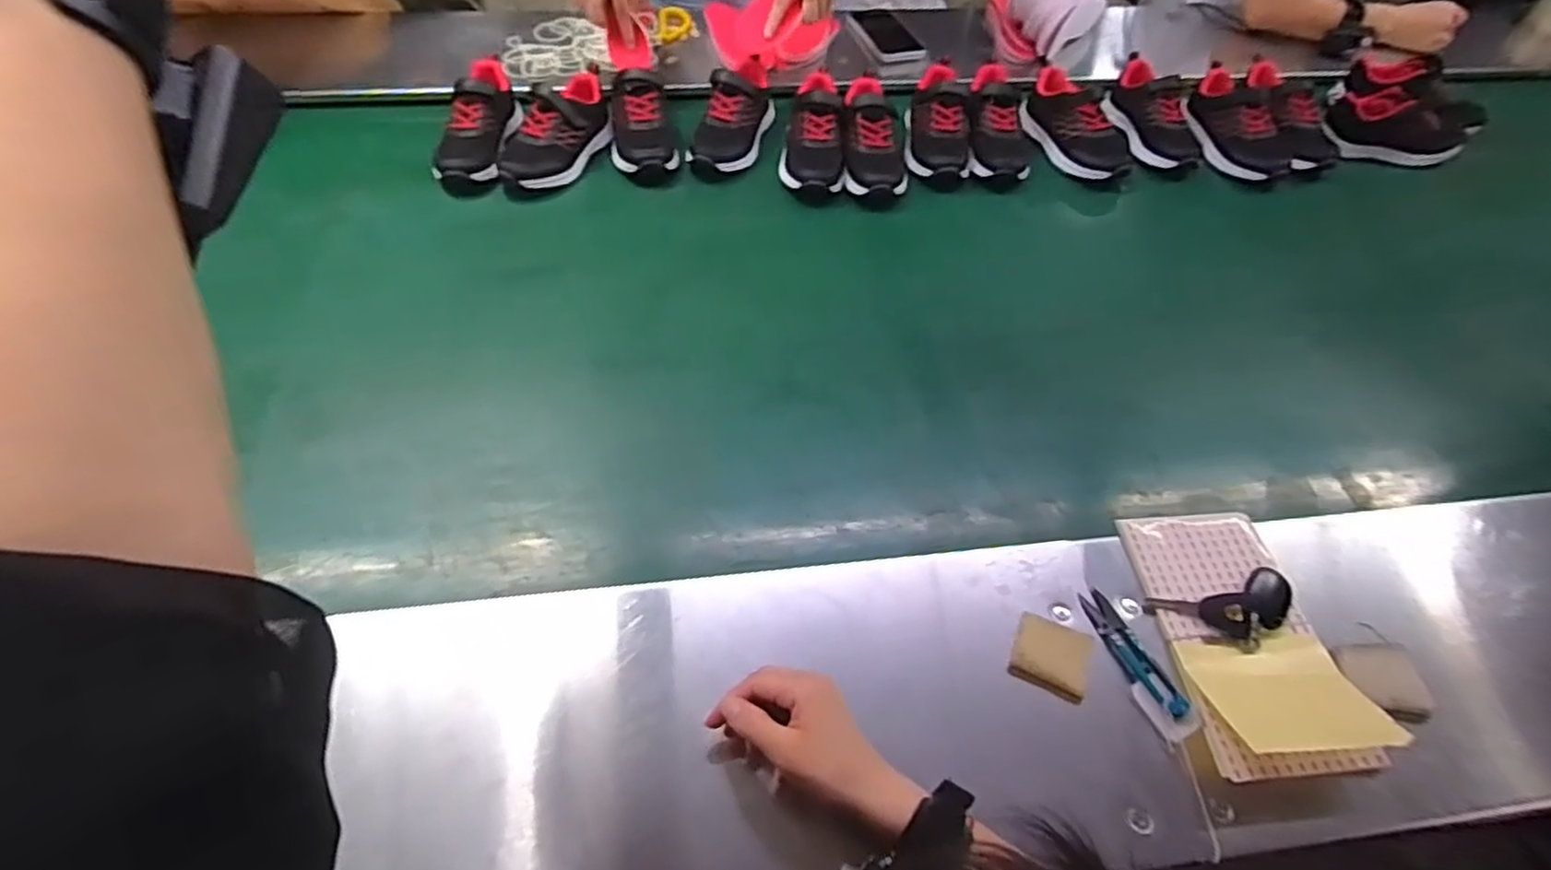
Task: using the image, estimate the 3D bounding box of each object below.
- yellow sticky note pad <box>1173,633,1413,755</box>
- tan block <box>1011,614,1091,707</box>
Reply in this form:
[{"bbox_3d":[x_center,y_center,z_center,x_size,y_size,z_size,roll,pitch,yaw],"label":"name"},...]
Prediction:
[{"bbox_3d":[0.383,0.193,0.532,0.116,0.034,0.092,-3,57,-6],"label":"yellow sticky note pad"},{"bbox_3d":[0.218,0.173,0.555,0.058,0.009,0.057,21,57,10],"label":"tan block"}]

